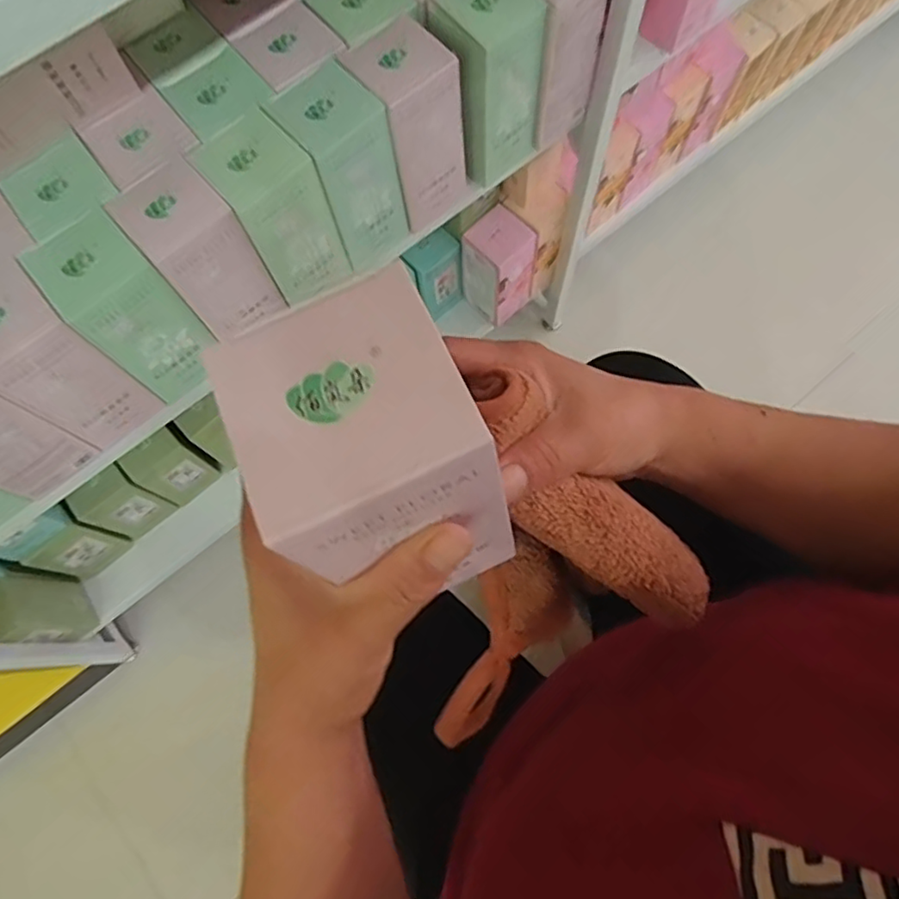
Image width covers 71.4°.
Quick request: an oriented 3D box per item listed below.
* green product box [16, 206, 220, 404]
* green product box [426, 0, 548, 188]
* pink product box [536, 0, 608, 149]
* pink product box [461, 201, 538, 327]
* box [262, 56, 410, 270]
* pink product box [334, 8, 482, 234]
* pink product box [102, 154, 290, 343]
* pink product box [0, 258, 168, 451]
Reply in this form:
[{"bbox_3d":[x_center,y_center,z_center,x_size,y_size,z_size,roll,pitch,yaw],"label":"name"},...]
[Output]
[{"bbox_3d":[-0.230,-0.101,0.461,0.064,0.130,0.065,-39,76,-9],"label":"green product box"},{"bbox_3d":[0.027,-0.299,0.514,0.073,0.139,0.068,-38,76,-8],"label":"green product box"},{"bbox_3d":[0.084,-0.338,0.525,0.068,0.142,0.073,-40,76,-9],"label":"pink product box"},{"bbox_3d":[0.063,-0.227,0.793,0.070,0.144,0.072,-43,77,-10],"label":"pink product box"},{"bbox_3d":[-0.081,-0.217,0.492,0.062,0.127,0.072,-39,76,-9],"label":"box"},{"bbox_3d":[-0.029,-0.256,0.505,0.068,0.137,0.068,-33,76,-7],"label":"pink product box"},{"bbox_3d":[-0.181,-0.142,0.464,0.062,0.112,0.070,-41,77,-9],"label":"pink product box"},{"bbox_3d":[-0.280,-0.061,0.453,0.062,0.133,0.067,-41,77,-9],"label":"pink product box"}]

